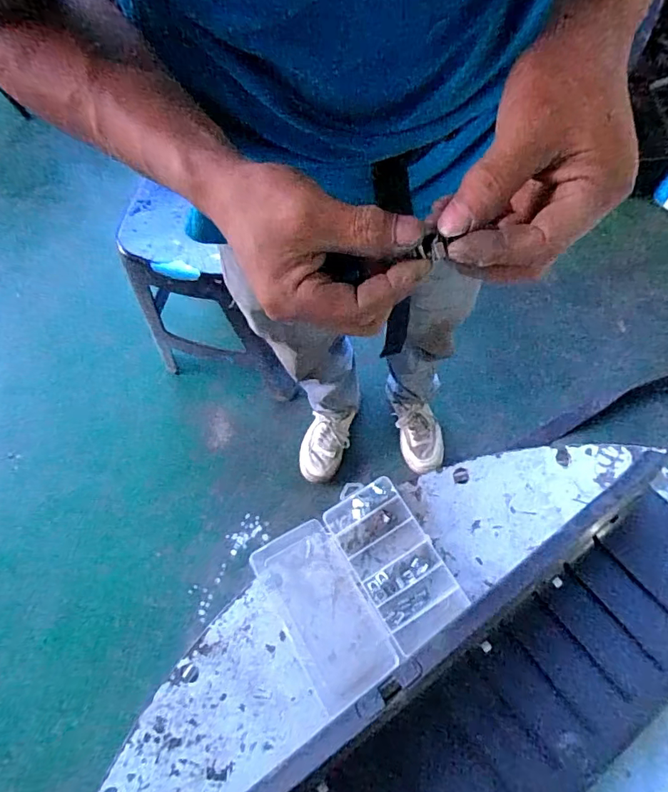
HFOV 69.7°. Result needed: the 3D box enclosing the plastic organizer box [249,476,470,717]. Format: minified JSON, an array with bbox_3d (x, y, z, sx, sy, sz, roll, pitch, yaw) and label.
[{"bbox_3d":[0.028,0.240,0.617,0.214,0.031,0.203,-32,71,-11],"label":"plastic organizer box"}]

